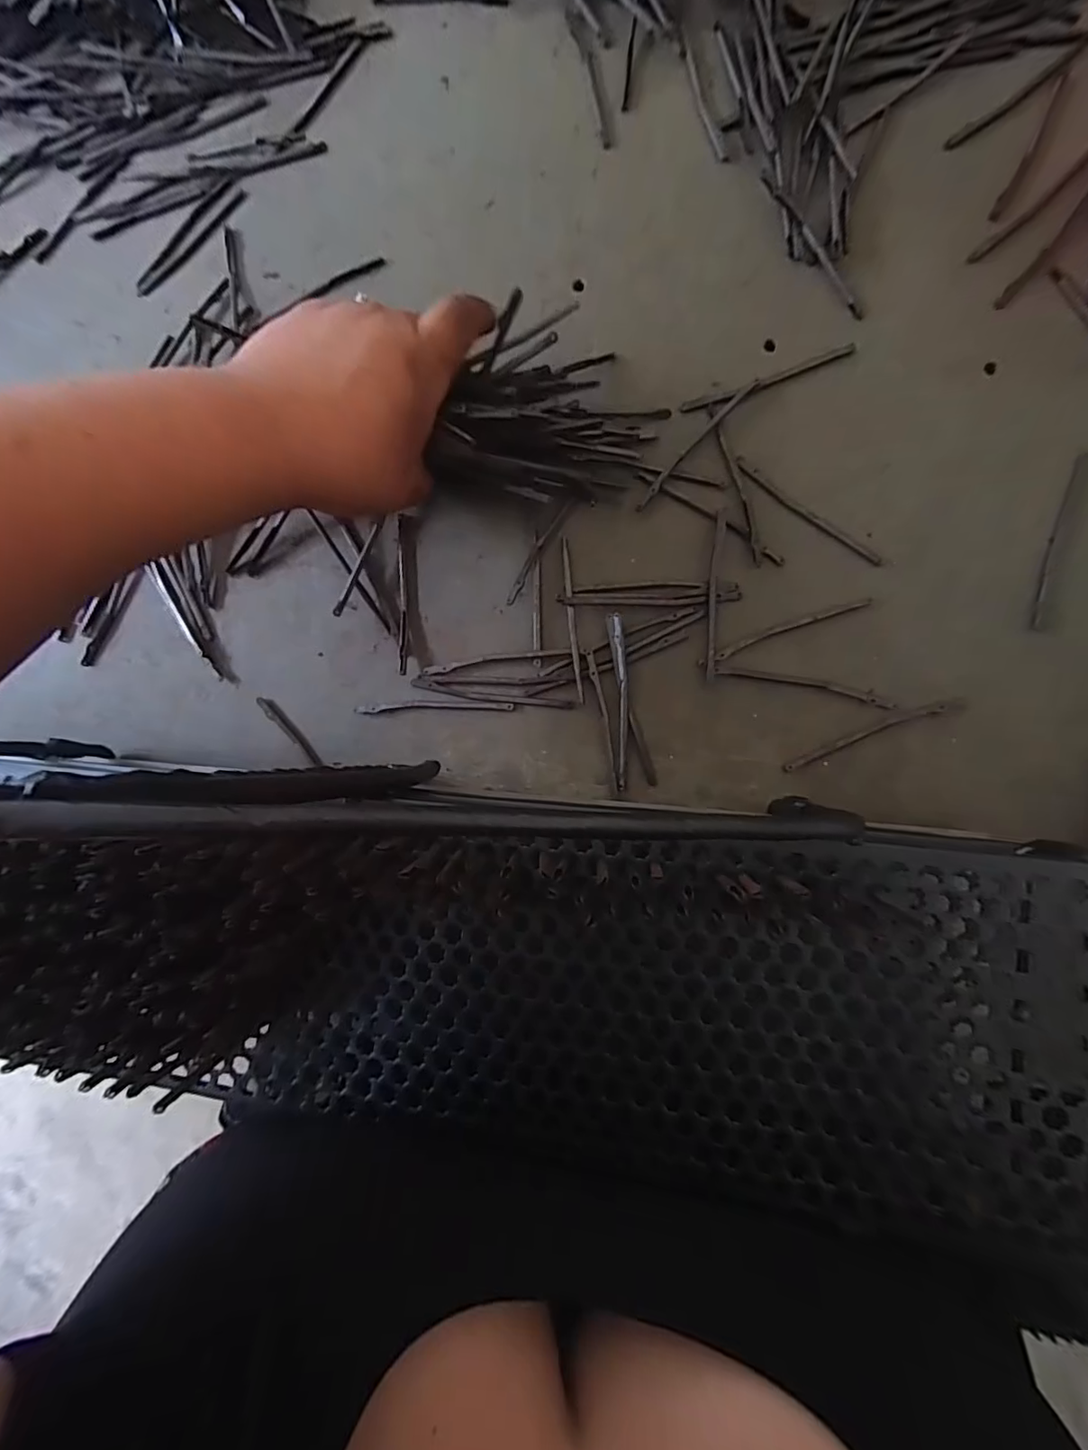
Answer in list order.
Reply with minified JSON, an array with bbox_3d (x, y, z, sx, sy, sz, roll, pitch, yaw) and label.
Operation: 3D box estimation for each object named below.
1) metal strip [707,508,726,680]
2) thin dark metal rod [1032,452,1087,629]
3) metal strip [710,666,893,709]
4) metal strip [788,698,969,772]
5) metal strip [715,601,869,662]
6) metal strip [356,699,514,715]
[{"bbox_3d":[0.094,-0.072,0.300,0.006,0.006,0.093,4,88,8],"label":"metal strip"},{"bbox_3d":[0.267,-0.096,0.281,0.007,0.004,0.093,17,89,8],"label":"thin dark metal rod"},{"bbox_3d":[0.142,-0.022,0.296,0.095,0.004,0.007,12,89,8],"label":"metal strip"},{"bbox_3d":[0.175,0.004,0.292,0.095,0.004,0.009,-22,85,6],"label":"metal strip"},{"bbox_3d":[0.135,-0.054,0.298,0.086,0.004,0.007,-21,85,6],"label":"metal strip"},{"bbox_3d":[-0.066,-0.012,0.323,0.096,0.004,0.008,-2,87,7],"label":"metal strip"}]

